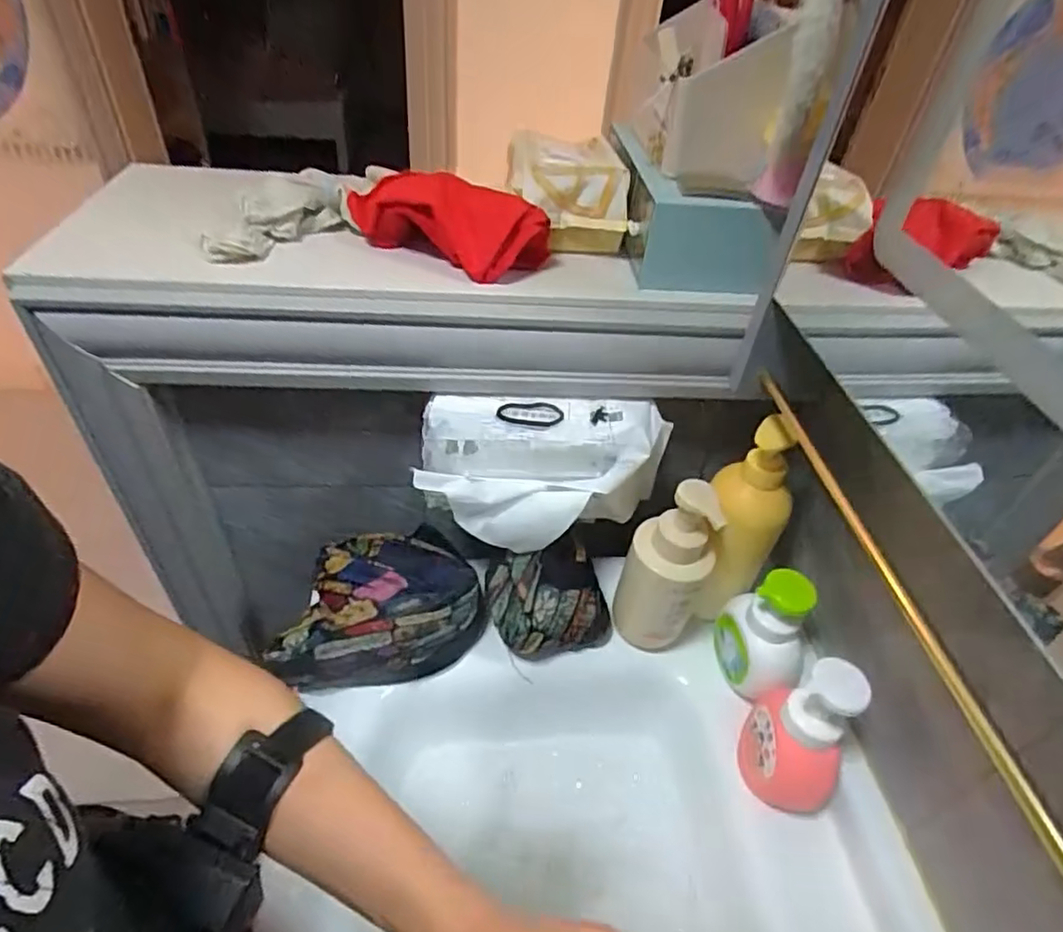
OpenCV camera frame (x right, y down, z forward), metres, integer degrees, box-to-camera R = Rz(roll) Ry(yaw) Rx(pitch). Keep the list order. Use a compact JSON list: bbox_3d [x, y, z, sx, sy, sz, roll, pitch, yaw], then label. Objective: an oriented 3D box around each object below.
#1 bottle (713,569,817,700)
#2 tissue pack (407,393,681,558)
[{"bbox_3d":[0.222,0.156,0.587,0.060,0.134,0.088,-8,45,-15],"label":"bottle"},{"bbox_3d":[0.016,0.008,0.590,0.229,0.109,0.098,-1,44,-8],"label":"tissue pack"}]

